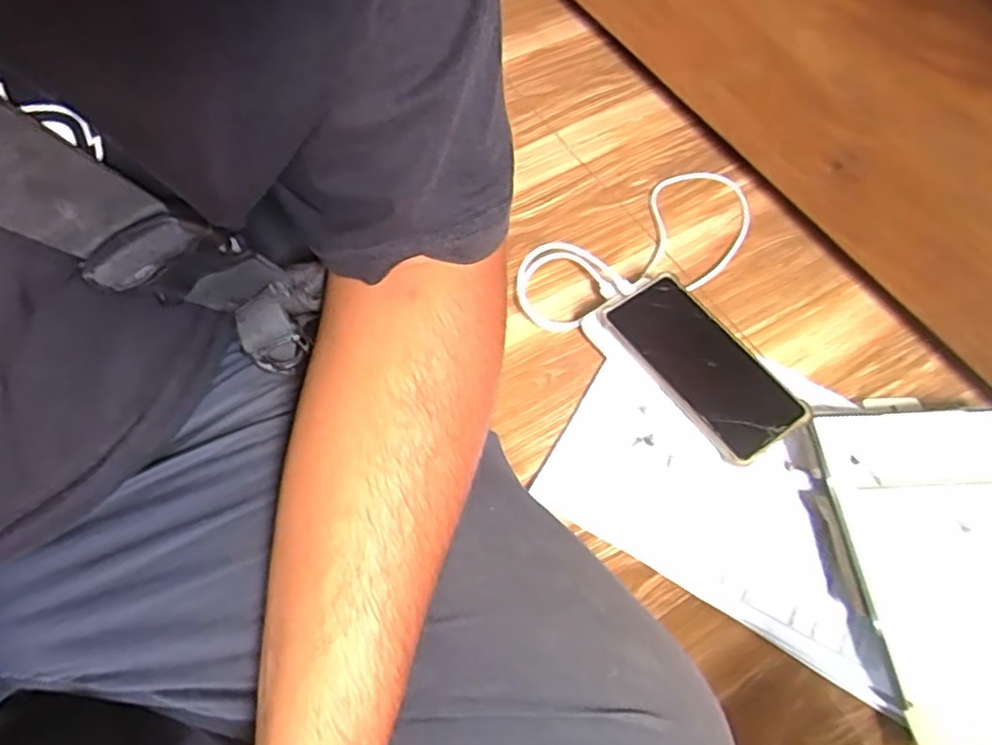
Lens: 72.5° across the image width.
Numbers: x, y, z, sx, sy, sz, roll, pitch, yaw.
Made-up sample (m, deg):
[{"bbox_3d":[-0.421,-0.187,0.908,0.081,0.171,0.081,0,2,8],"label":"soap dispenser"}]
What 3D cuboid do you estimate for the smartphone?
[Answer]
[{"bbox_3d":[0.162,-0.008,0.540,0.074,0.014,0.167,-28,61,-17],"label":"smartphone"}]

